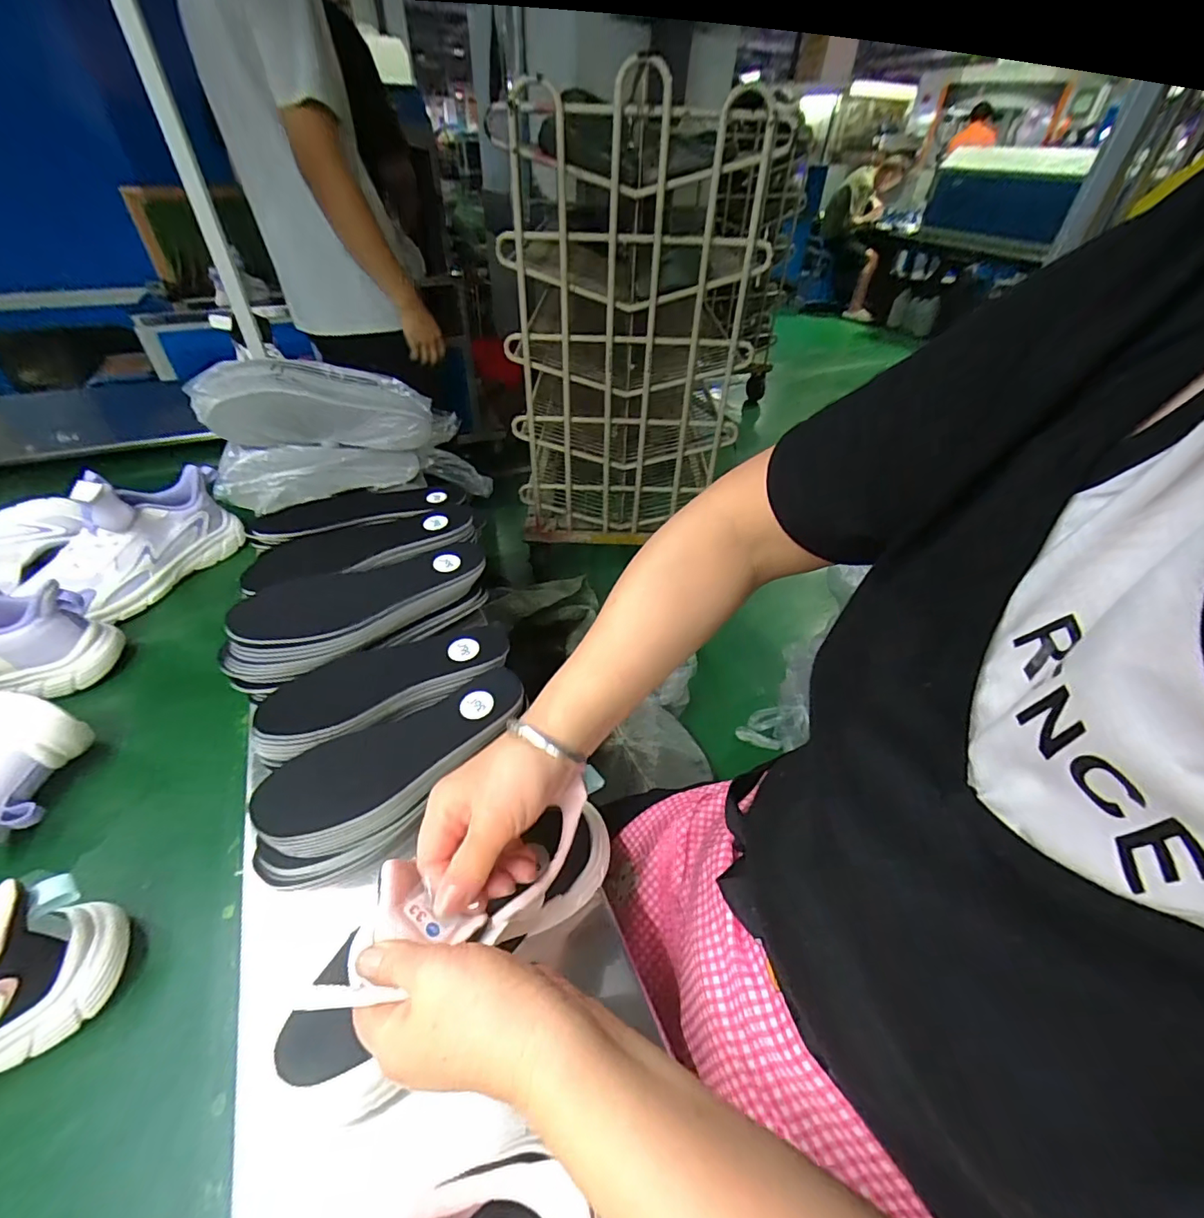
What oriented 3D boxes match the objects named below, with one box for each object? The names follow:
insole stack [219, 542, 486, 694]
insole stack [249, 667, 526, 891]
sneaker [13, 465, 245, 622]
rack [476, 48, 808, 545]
[{"bbox_3d":[-0.237,0.000,0.526,0.250,0.060,0.090,-23,50,-29],"label":"insole stack"},{"bbox_3d":[-0.159,0.126,0.413,0.210,0.062,0.077,-24,50,-29],"label":"insole stack"},{"bbox_3d":[-0.554,-0.090,0.621,0.078,0.128,0.226,21,44,15],"label":"sneaker"},{"bbox_3d":[0.090,-0.726,1.482,0.664,1.019,0.539,5,42,-1],"label":"rack"}]

